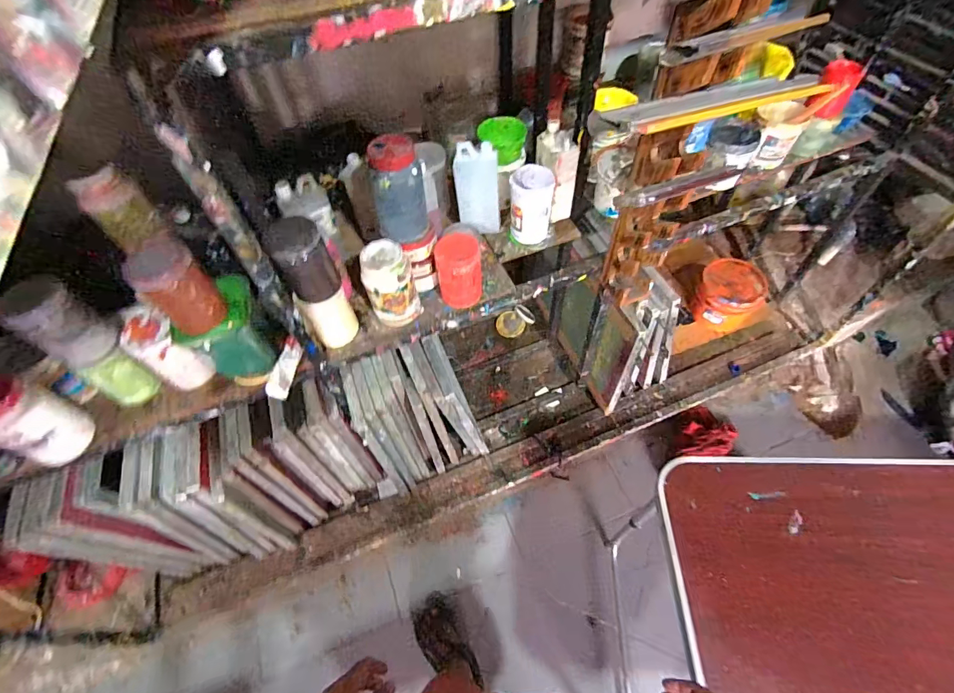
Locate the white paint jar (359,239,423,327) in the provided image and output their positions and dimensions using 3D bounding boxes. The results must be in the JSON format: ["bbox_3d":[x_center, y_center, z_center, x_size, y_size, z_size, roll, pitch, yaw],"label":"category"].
[{"bbox_3d":[-0.174,-0.126,0.889,0.097,0.169,0.080,-18,57,-9],"label":"white paint jar"}]

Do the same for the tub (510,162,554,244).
[{"bbox_3d":[0.129,-0.334,1.026,0.096,0.147,0.111,7,56,8],"label":"tub"}]

